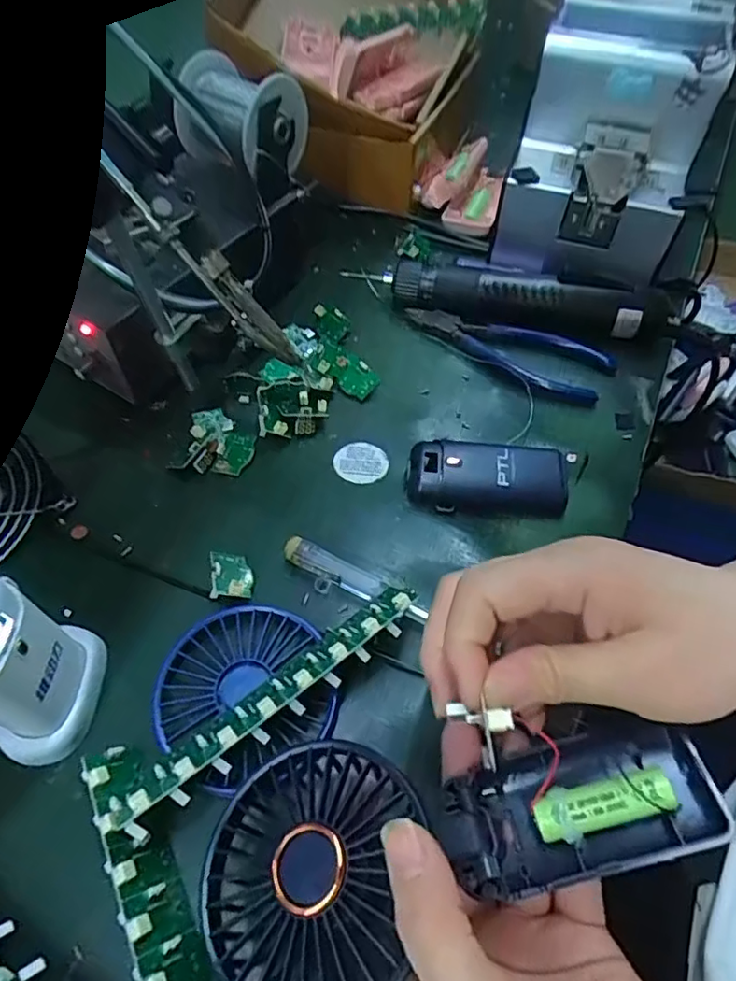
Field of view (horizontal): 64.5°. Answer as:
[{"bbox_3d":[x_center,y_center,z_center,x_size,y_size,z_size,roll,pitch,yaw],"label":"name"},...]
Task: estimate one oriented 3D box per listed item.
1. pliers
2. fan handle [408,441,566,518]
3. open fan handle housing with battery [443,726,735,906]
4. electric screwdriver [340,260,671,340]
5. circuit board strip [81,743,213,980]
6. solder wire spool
[{"bbox_3d":[0.099,-0.101,0.425,0.151,0.014,0.052,19,57,12],"label":"pliers"},{"bbox_3d":[0.071,-0.008,0.355,0.093,0.018,0.044,1,55,0],"label":"fan handle"},{"bbox_3d":[0.076,0.116,0.217,0.094,0.018,0.046,-18,56,9],"label":"open fan handle housing with battery"},{"bbox_3d":[0.103,-0.143,0.434,0.225,0.040,0.030,10,56,7],"label":"electric screwdriver"},{"bbox_3d":[-0.078,0.172,0.224,0.021,0.020,0.155,-24,59,-16],"label":"circuit board strip"},{"bbox_3d":[-0.083,-0.248,0.384,0.070,0.051,0.066,39,63,22],"label":"solder wire spool"}]

